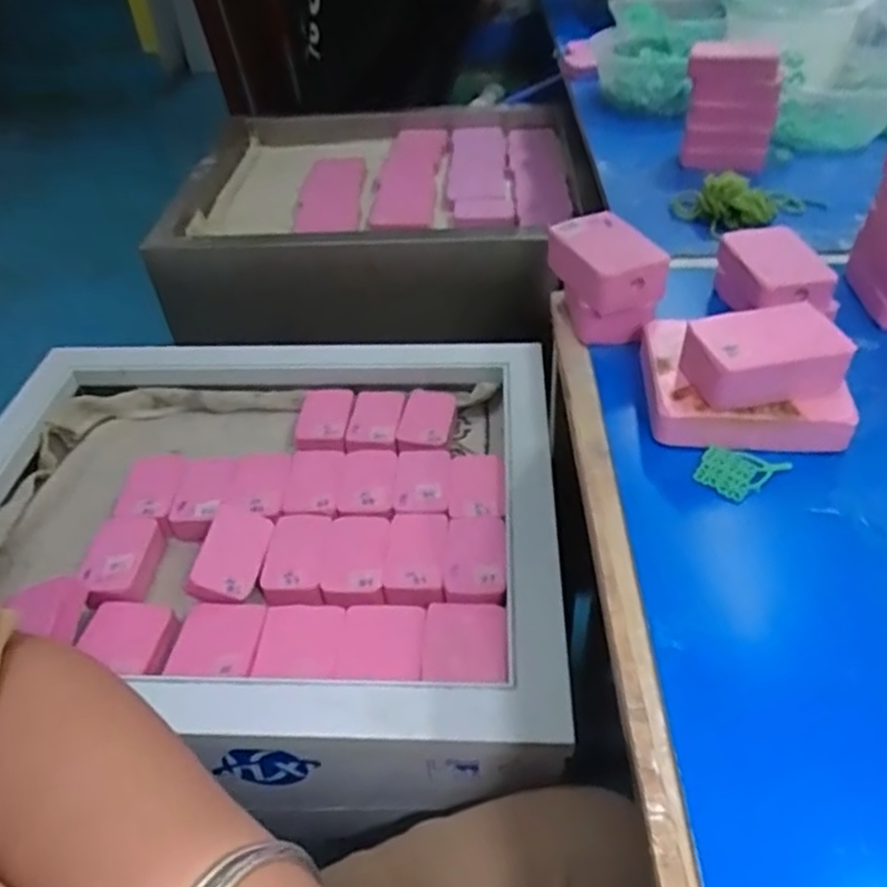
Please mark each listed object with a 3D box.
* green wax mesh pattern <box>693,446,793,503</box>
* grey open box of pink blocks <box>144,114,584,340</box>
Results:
[{"bbox_3d":[0.148,0.014,0.361,0.035,0.006,0.037,26,51,30],"label":"green wax mesh pattern"},{"bbox_3d":[-0.094,-0.290,0.954,0.485,0.167,0.387,0,44,5],"label":"grey open box of pink blocks"}]

